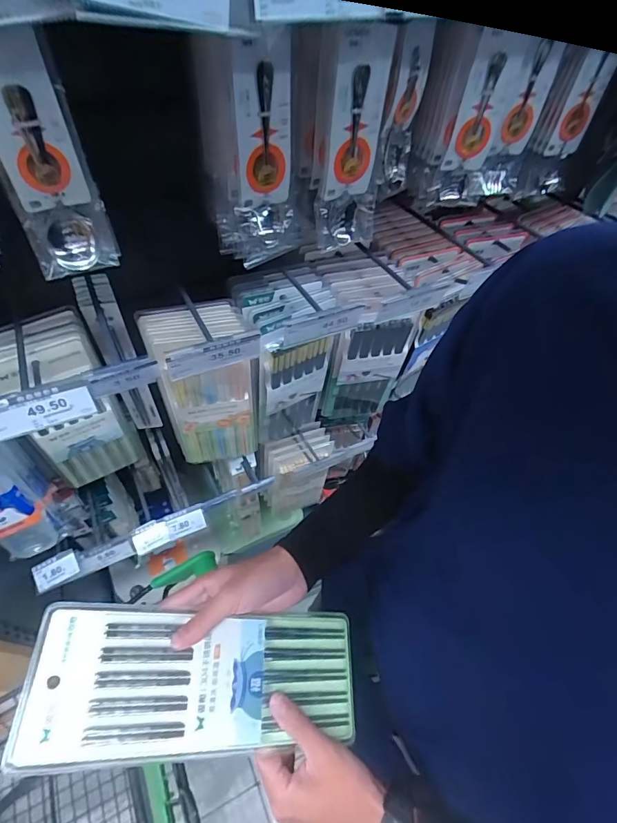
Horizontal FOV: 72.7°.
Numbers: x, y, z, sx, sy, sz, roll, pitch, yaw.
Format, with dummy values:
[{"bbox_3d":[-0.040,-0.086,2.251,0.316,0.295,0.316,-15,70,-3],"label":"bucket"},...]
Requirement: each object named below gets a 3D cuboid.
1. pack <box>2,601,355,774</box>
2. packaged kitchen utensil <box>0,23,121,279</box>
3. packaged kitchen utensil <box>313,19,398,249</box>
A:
[{"bbox_3d":[-0.086,0.231,0.369,0.279,0.022,0.108,11,50,-22],"label":"pack"},{"bbox_3d":[-0.197,-0.181,0.318,0.065,0.162,0.030,-26,60,-23],"label":"packaged kitchen utensil"},{"bbox_3d":[0.050,-0.273,0.445,0.076,0.207,0.032,-24,58,-16],"label":"packaged kitchen utensil"}]

